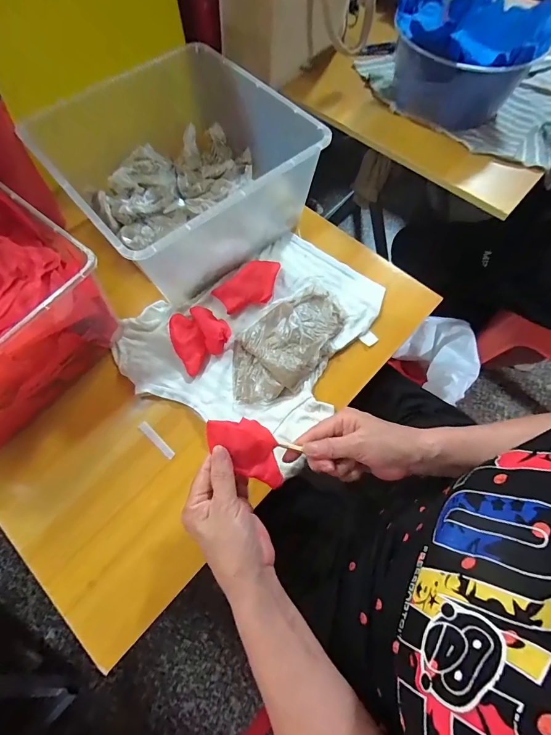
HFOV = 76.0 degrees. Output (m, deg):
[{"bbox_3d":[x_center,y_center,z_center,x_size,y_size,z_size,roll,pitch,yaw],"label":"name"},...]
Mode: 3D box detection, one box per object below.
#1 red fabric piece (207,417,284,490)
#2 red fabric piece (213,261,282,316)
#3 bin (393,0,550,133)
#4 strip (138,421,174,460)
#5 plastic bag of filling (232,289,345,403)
[{"bbox_3d":[-0.025,0.080,0.352,0.092,0.015,0.045,44,71,-12],"label":"red fabric piece"},{"bbox_3d":[-0.033,-0.118,0.501,0.098,0.024,0.056,-32,71,-13],"label":"red fabric piece"},{"bbox_3d":[0.294,-0.499,0.568,0.214,0.116,0.231,36,71,14],"label":"bin"},{"bbox_3d":[-0.147,0.090,0.435,0.059,0.005,0.010,41,73,15],"label":"strip"},{"bbox_3d":[0.013,-0.037,0.468,0.102,0.023,0.187,34,71,13],"label":"plastic bag of filling"}]

